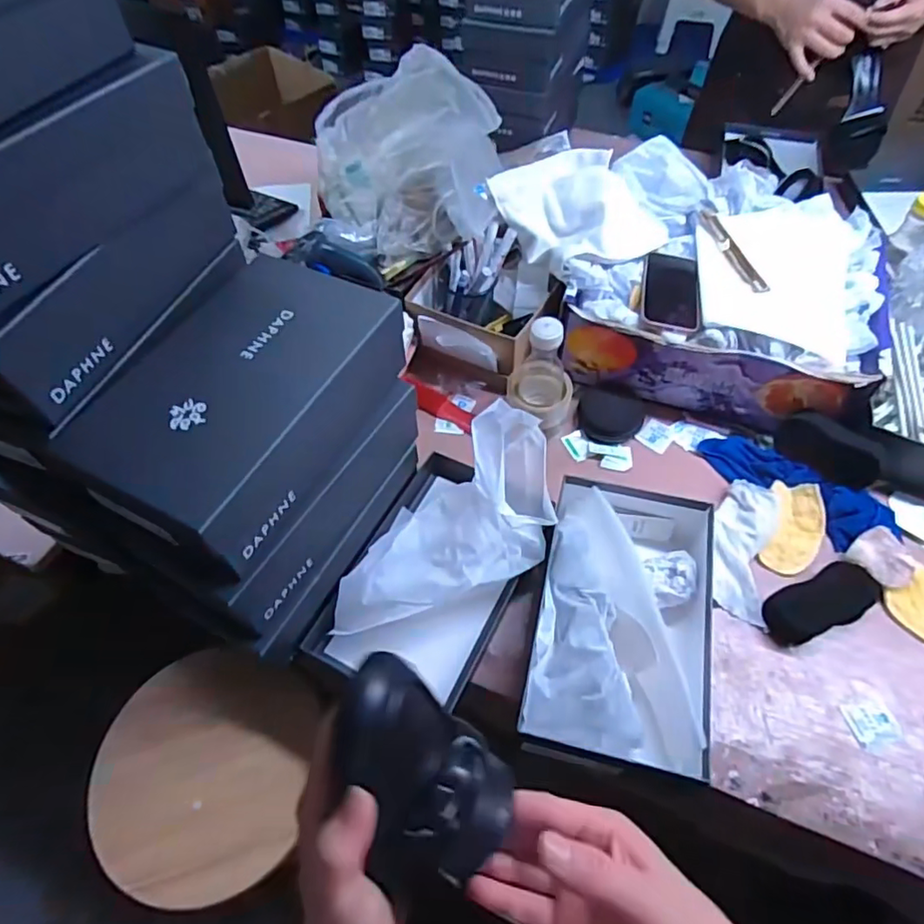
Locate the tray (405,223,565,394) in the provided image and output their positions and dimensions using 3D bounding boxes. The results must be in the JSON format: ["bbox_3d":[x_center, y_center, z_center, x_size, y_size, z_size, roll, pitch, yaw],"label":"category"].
[{"bbox_3d":[0.046,-0.243,0.901,0.198,0.167,0.235,20,60,15],"label":"tray"}]

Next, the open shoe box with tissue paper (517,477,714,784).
[{"bbox_3d":[0.180,0.172,0.646,0.194,0.081,0.298,11,58,9],"label":"open shoe box with tissue paper"}]

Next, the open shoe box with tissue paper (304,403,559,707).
[{"bbox_3d":[-0.014,0.093,0.678,0.198,0.151,0.338,21,60,15],"label":"open shoe box with tissue paper"}]

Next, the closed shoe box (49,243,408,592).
[{"bbox_3d":[-0.214,-0.058,0.602,0.198,0.121,0.312,24,61,17],"label":"closed shoe box"}]

